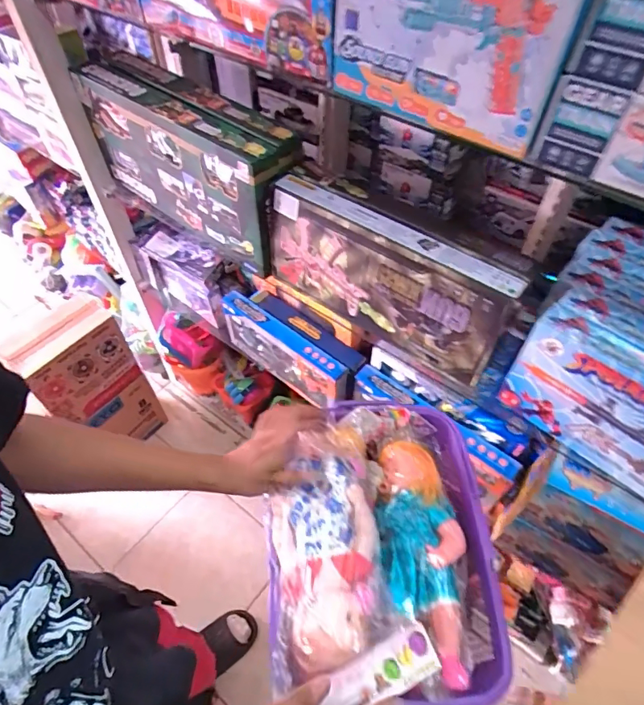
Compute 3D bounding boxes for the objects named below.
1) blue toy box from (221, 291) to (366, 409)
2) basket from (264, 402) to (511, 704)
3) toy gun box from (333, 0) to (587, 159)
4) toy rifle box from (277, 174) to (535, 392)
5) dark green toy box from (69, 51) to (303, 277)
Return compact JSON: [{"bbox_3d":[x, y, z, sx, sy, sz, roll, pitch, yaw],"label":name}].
[{"bbox_3d":[-0.071,-0.007,1.122,0.377,0.159,0.107,37,60,25],"label":"blue toy box"},{"bbox_3d":[0.079,0.239,0.640,0.290,0.105,0.380,1,52,0],"label":"basket"},{"bbox_3d":[0.108,-0.318,0.475,0.054,0.165,0.268,-36,60,-25],"label":"toy gun box"},{"bbox_3d":[0.097,-0.124,0.797,0.444,0.200,0.074,32,58,22],"label":"toy rifle box"},{"bbox_3d":[-0.280,-0.382,0.981,0.537,0.284,0.122,32,58,22],"label":"dark green toy box"}]

